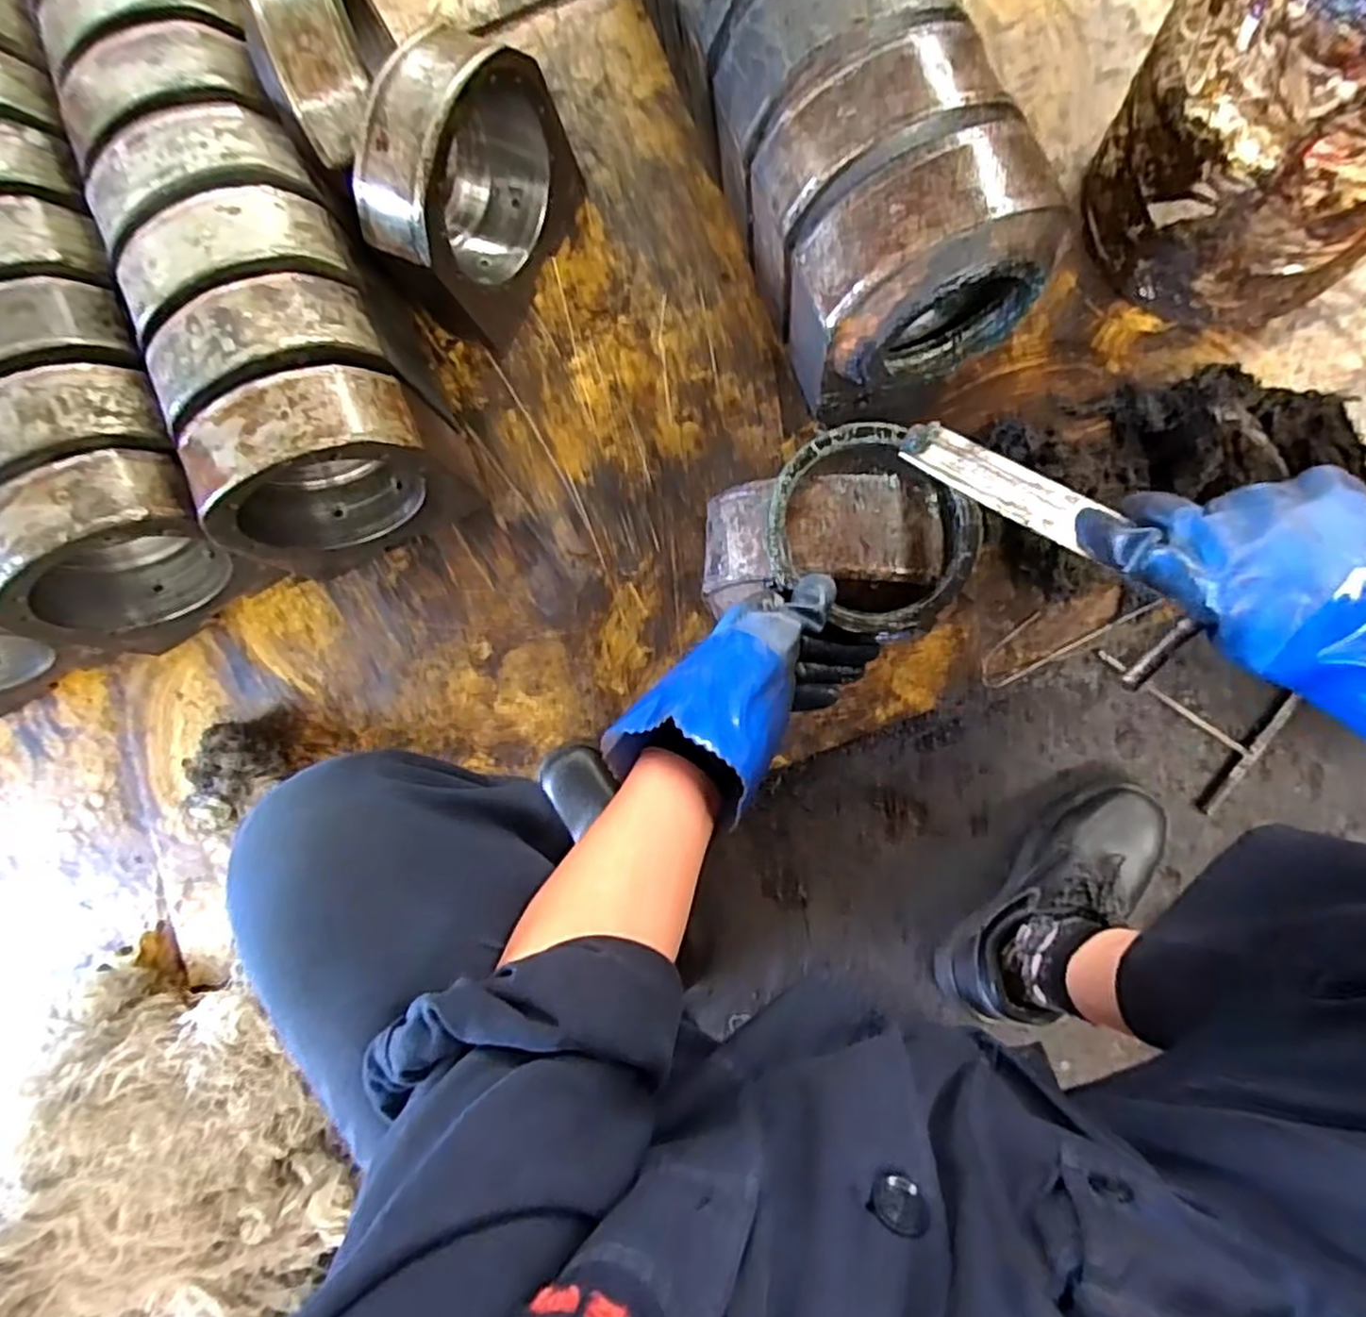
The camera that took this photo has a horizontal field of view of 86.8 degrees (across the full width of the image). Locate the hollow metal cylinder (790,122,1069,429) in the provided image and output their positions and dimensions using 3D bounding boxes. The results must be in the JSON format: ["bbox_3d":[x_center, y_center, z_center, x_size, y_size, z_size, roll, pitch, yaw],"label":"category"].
[{"bbox_3d":[0.216,-0.337,0.665,0.209,0.238,0.120,-23,83,5],"label":"hollow metal cylinder"}]

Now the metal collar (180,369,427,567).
[{"bbox_3d":[-0.353,-0.183,0.712,0.222,0.202,0.085,-27,82,4],"label":"metal collar"}]

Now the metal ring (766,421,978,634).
[{"bbox_3d":[0.139,-0.094,0.539,0.143,0.024,0.162,-44,83,3],"label":"metal ring"}]

